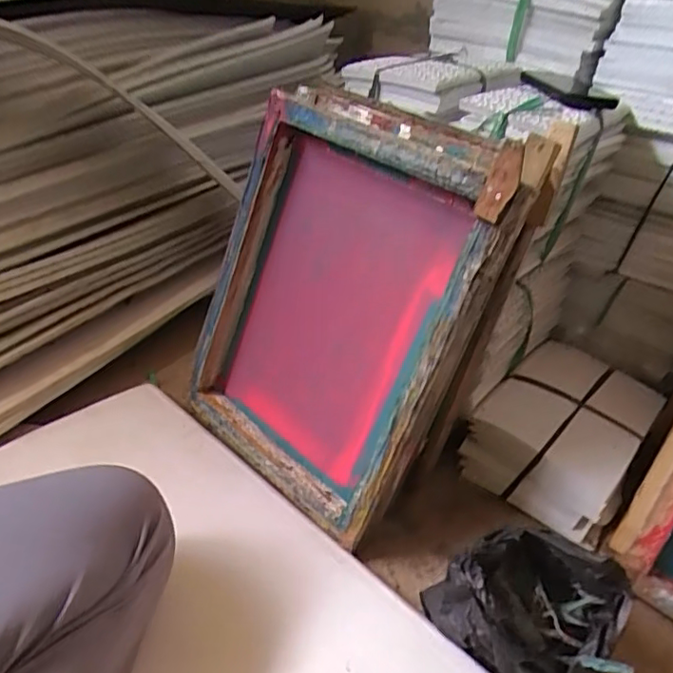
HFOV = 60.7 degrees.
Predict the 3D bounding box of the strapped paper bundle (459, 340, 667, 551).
[{"bbox_3d":[0.342,0.141,0.872,0.207,0.105,0.277,28,41,28],"label":"strapped paper bundle"}]

